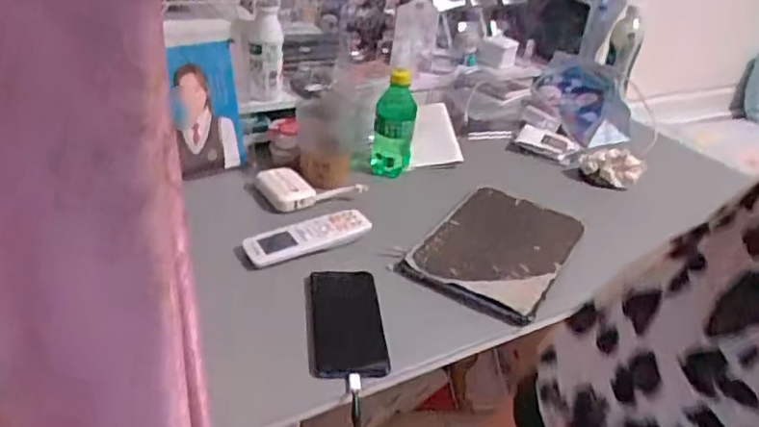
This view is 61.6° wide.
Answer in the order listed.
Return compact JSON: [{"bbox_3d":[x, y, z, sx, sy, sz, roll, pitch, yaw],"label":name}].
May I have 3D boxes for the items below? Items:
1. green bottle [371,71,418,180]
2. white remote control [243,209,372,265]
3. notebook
[{"bbox_3d":[0.024,-0.133,0.964,0.055,0.159,0.056,11,32,7],"label":"green bottle"},{"bbox_3d":[-0.088,0.025,0.789,0.154,0.017,0.046,-12,37,-28],"label":"white remote control"},{"bbox_3d":[0.155,0.038,0.831,0.170,0.009,0.256,22,35,22],"label":"notebook"}]

